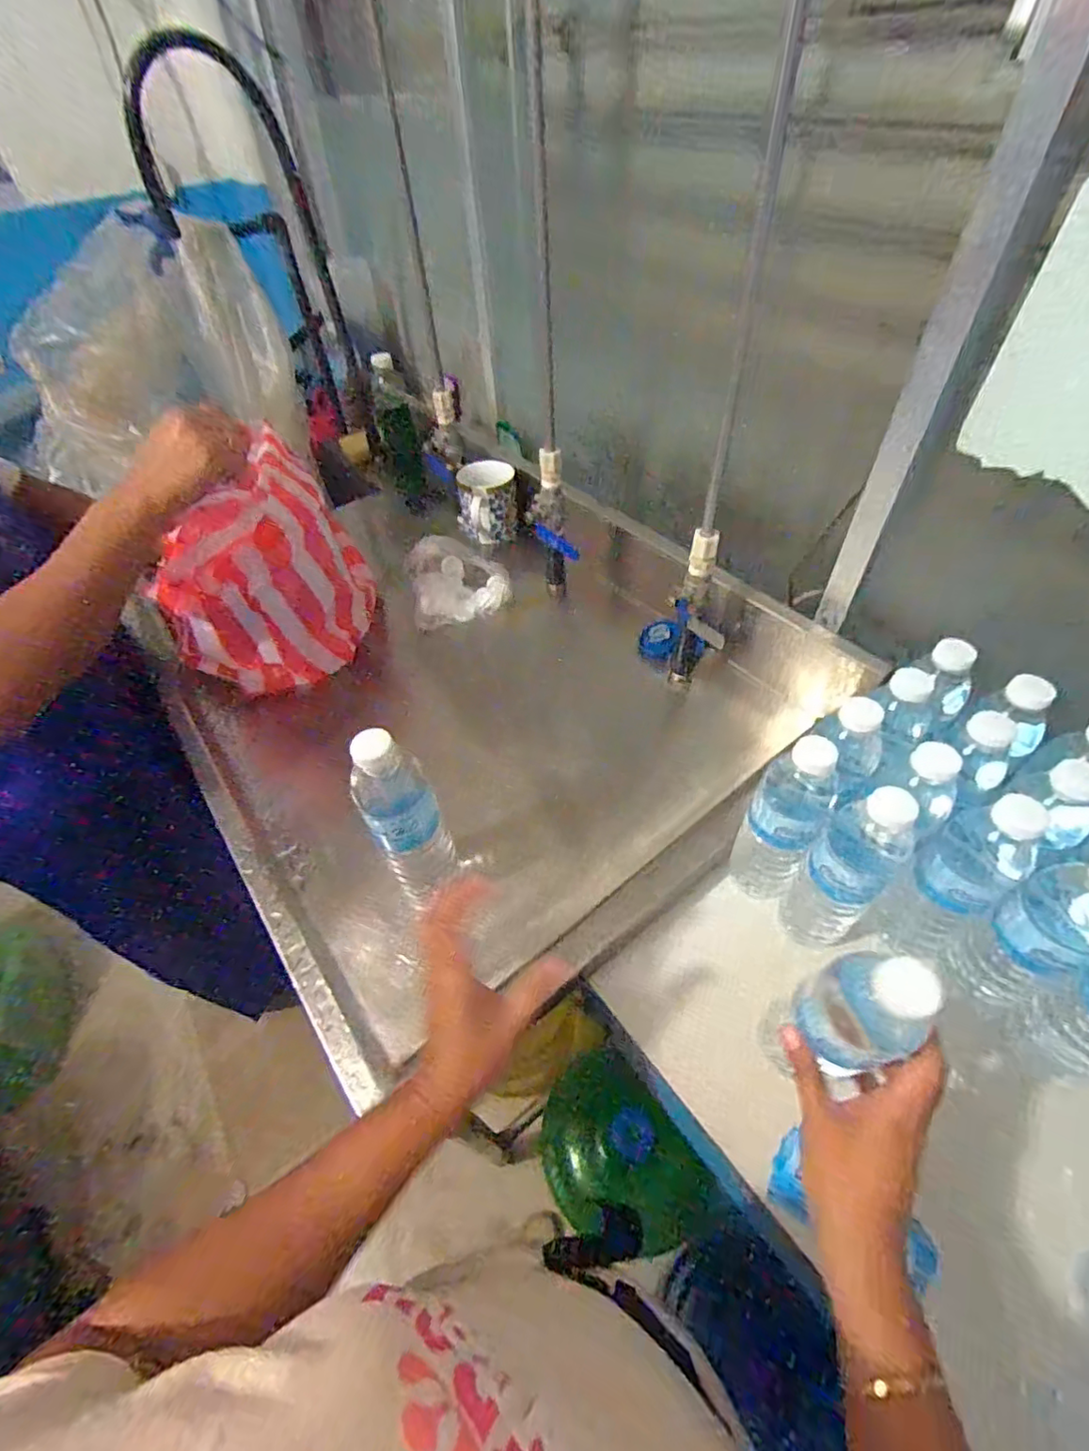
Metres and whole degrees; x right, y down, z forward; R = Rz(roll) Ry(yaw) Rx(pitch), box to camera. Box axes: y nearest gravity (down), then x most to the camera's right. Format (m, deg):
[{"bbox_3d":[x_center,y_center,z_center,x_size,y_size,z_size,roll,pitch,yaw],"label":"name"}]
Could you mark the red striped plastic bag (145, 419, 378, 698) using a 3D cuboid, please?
[{"bbox_3d":[-0.326,-0.174,0.721,0.126,0.245,0.231,17,53,15],"label":"red striped plastic bag"}]

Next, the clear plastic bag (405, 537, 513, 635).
[{"bbox_3d":[-0.131,-0.227,0.883,0.138,0.033,0.196,-12,51,-8],"label":"clear plastic bag"}]

